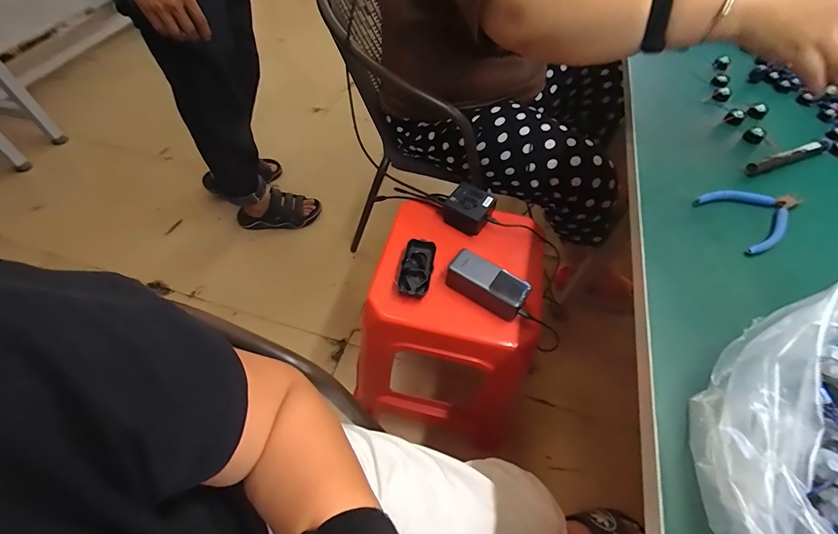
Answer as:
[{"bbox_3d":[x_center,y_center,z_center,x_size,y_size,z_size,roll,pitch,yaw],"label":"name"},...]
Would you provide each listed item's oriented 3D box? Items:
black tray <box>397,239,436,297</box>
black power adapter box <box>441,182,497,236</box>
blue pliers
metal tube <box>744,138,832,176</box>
[{"bbox_3d":[-0.003,0.001,0.648,0.051,0.021,0.110,11,56,5],"label":"black tray"},{"bbox_3d":[0.094,-0.109,0.724,0.084,0.048,0.073,30,60,17],"label":"black power adapter box"},{"bbox_3d":[0.358,-0.060,0.405,0.107,0.009,0.079,-21,59,-16],"label":"blue pliers"},{"bbox_3d":[0.449,-0.135,0.460,0.143,0.017,0.016,-20,59,-15],"label":"metal tube"}]

